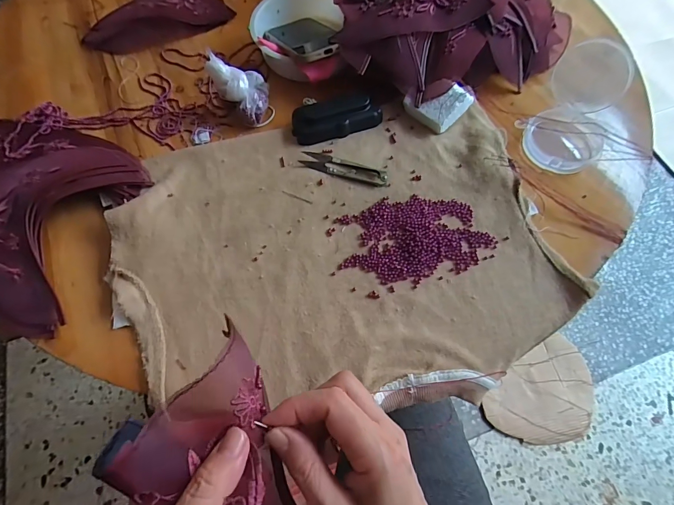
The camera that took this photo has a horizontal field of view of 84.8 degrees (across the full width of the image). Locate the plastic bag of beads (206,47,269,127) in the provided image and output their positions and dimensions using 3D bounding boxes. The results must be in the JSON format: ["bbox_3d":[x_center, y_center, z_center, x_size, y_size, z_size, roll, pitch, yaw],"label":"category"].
[{"bbox_3d":[-0.116,-0.199,0.449,0.064,0.066,0.055,-15,67,-6],"label":"plastic bag of beads"}]

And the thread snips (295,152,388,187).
[{"bbox_3d":[0.007,-0.098,0.423,0.103,0.010,0.027,22,68,10],"label":"thread snips"}]

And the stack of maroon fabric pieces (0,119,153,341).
[{"bbox_3d":[-0.349,-0.053,0.403,0.237,0.034,0.238,18,67,8],"label":"stack of maroon fabric pieces"}]

